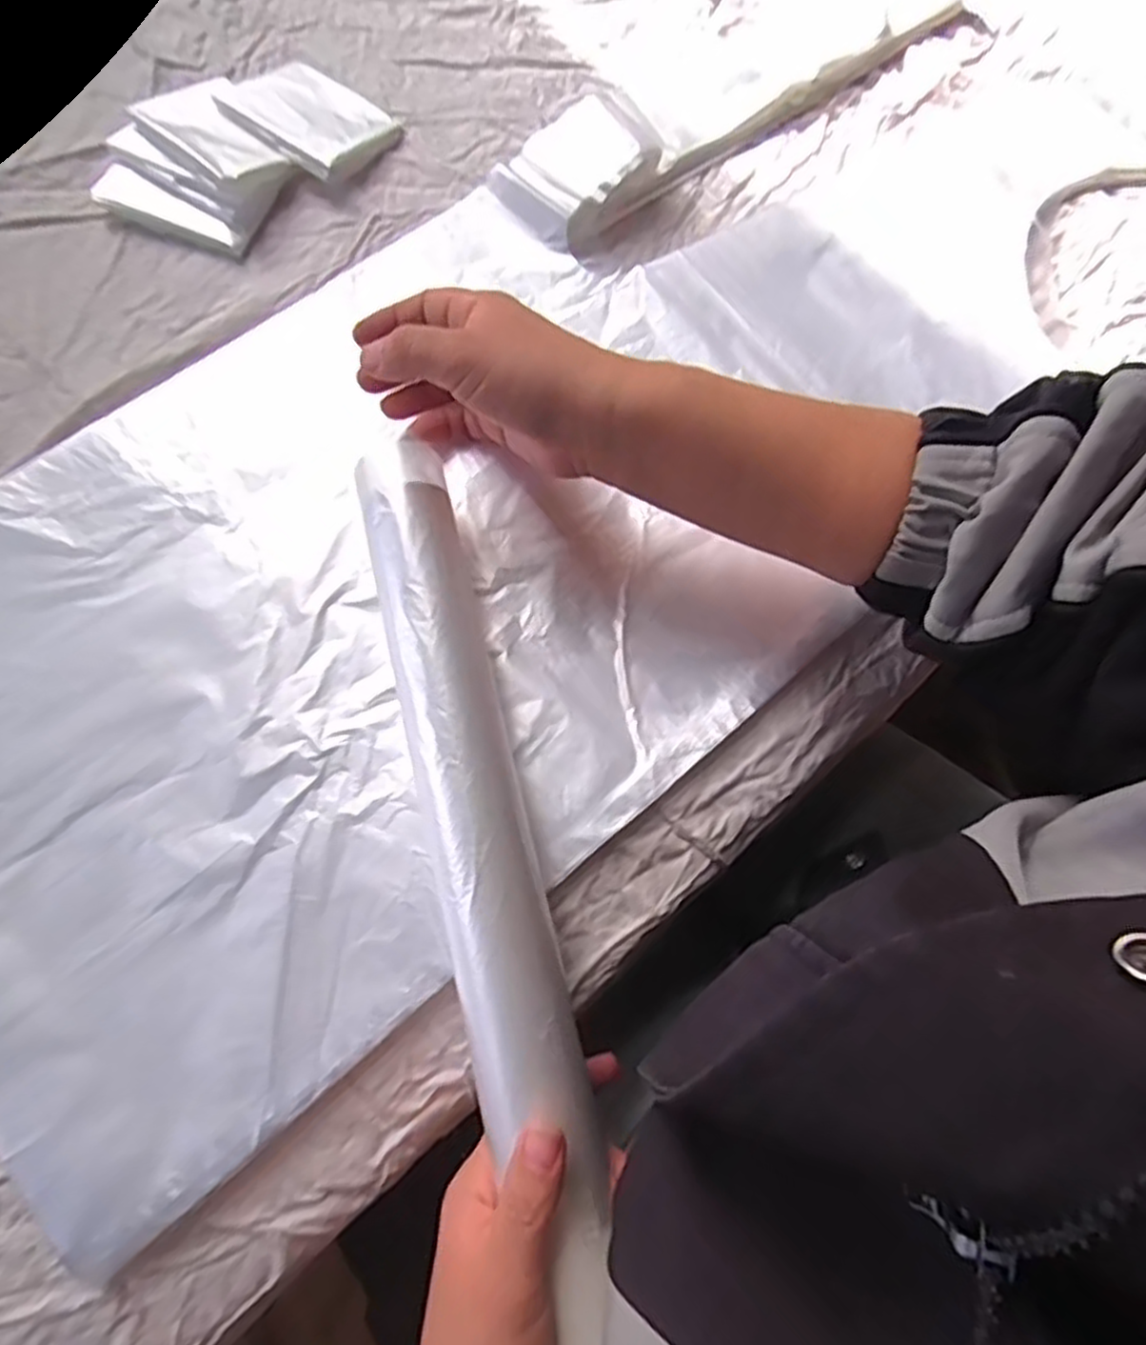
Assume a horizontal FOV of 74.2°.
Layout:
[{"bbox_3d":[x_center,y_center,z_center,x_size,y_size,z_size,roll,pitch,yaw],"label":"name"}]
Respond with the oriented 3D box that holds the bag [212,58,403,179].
[{"bbox_3d":[-0.154,-0.320,0.436,0.089,0.018,0.069,36,75,9],"label":"bag"}]

